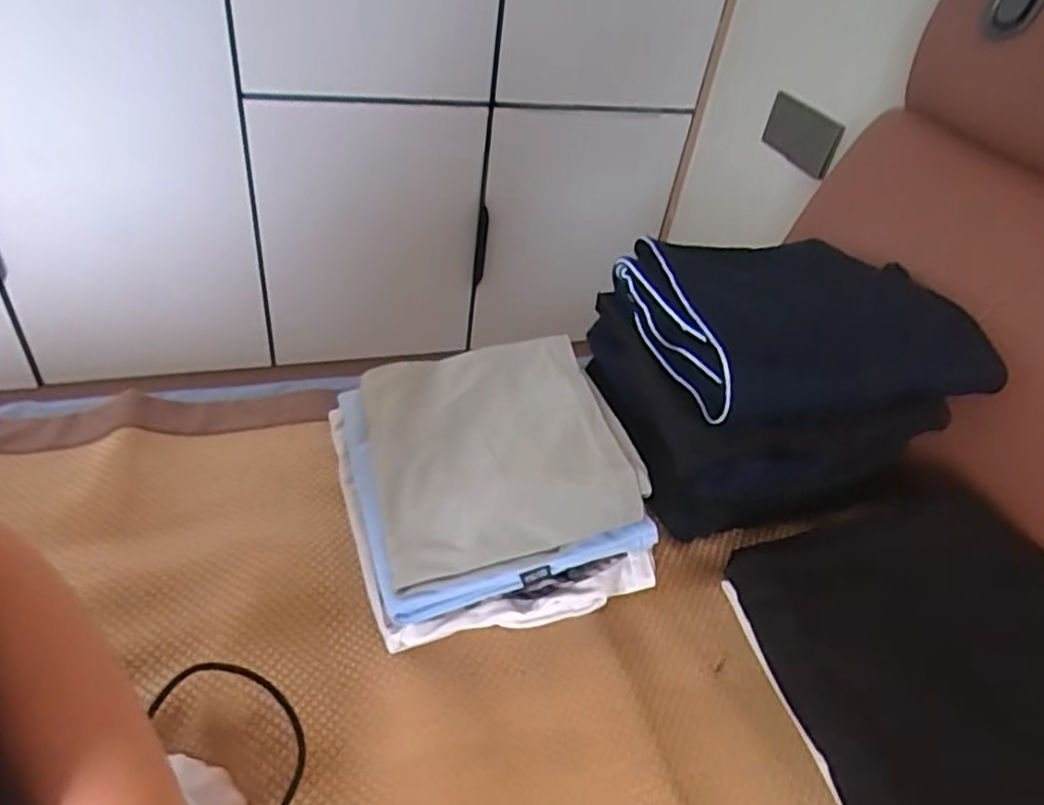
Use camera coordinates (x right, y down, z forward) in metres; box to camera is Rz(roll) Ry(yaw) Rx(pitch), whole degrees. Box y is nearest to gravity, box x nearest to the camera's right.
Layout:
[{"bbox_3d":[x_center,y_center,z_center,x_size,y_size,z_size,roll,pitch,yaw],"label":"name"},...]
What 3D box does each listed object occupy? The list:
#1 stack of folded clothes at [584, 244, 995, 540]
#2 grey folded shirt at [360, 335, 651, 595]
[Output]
[{"bbox_3d":[0.226,-0.027,0.691,0.272,0.176,0.251,-3,42,-15],"label":"stack of folded clothes"},{"bbox_3d":[-0.028,0.031,0.627,0.215,0.018,0.258,-14,43,-8],"label":"grey folded shirt"}]

